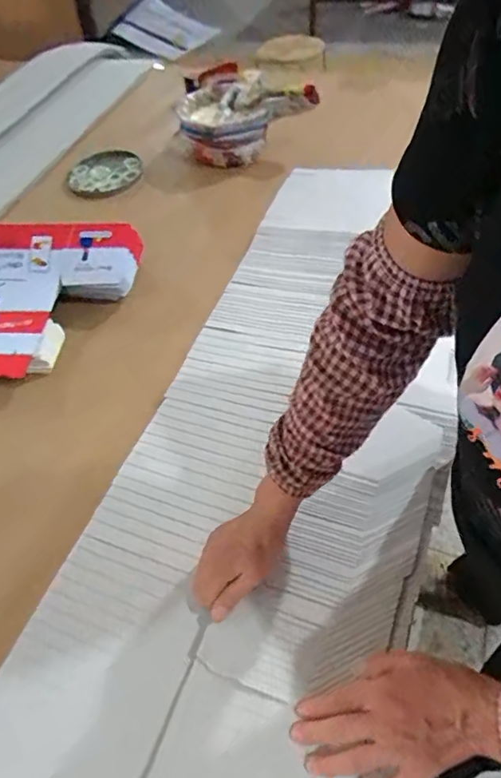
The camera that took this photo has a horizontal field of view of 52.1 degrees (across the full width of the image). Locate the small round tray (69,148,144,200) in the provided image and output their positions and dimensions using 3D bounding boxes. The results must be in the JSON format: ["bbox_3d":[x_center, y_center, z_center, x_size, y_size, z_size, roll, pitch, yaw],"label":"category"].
[{"bbox_3d":[-0.331,-0.486,1.153,0.163,0.025,0.152,-4,51,4],"label":"small round tray"}]

